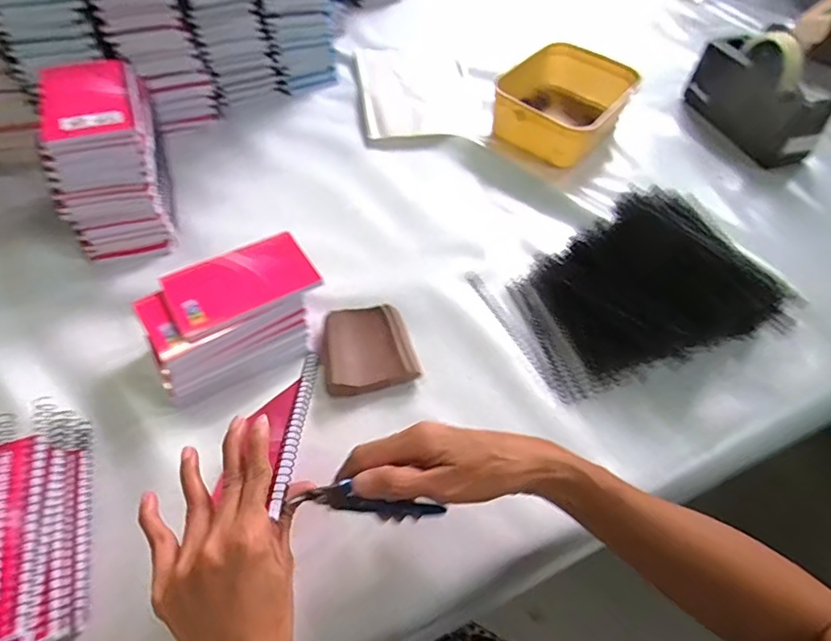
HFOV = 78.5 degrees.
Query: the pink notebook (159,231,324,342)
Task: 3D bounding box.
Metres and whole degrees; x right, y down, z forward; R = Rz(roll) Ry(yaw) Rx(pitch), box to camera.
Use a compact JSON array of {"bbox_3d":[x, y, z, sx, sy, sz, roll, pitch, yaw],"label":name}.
[{"bbox_3d":[-0.162,-0.036,0.475,0.128,0.011,0.076,-25,59,-21],"label":"pink notebook"}]

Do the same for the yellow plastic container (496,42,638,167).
[{"bbox_3d":[0.210,-0.309,0.728,0.157,0.067,0.192,35,58,20],"label":"yellow plastic container"}]

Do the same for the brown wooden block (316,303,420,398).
[{"bbox_3d":[-0.048,0.028,0.492,0.088,0.018,0.089,-12,55,-13],"label":"brown wooden block"}]

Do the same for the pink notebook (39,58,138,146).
[{"bbox_3d":[-0.322,-0.218,0.498,0.080,0.005,0.127,-16,59,-16],"label":"pink notebook"}]

